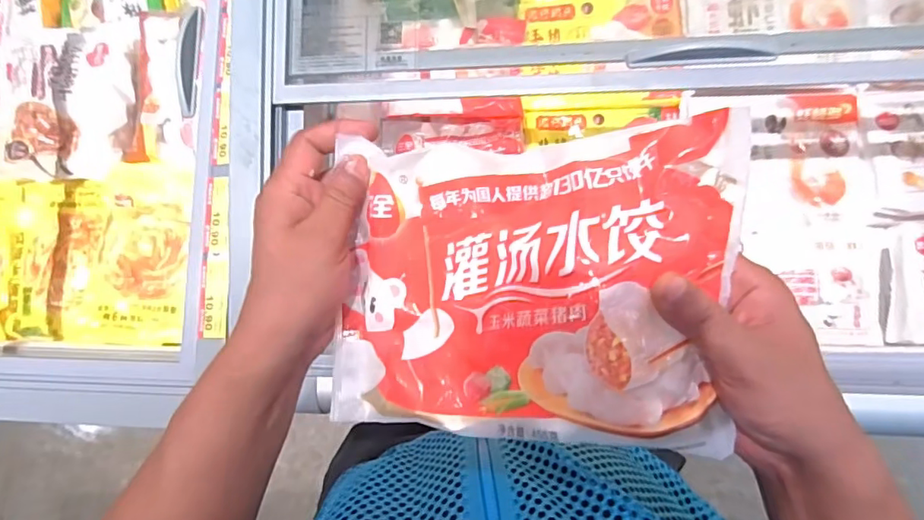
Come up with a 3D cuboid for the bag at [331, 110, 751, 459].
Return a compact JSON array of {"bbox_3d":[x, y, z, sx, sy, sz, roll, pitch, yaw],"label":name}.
[{"bbox_3d":[0.030,0.014,0.312,0.242,0.045,0.179,0,89,22],"label":"bag"}]

